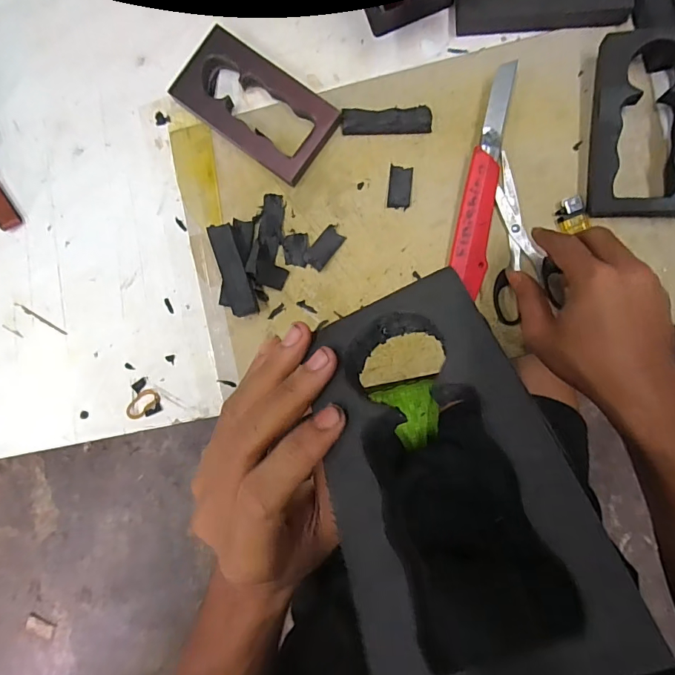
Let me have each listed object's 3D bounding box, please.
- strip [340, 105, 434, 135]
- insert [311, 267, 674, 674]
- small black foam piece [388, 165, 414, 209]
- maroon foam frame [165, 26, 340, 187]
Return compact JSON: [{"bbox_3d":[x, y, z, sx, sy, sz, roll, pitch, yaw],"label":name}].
[{"bbox_3d":[0.046,-0.200,0.407,0.081,0.012,0.021,-1,90,4],"label":"strip"},{"bbox_3d":[0.034,0.044,0.159,0.082,0.011,0.141,-27,55,15],"label":"insert"},{"bbox_3d":[0.058,-0.139,0.408,0.021,0.007,0.039,6,90,4],"label":"small black foam piece"},{"bbox_3d":[-0.073,-0.213,0.409,0.143,0.022,0.078,37,92,4],"label":"maroon foam frame"}]

